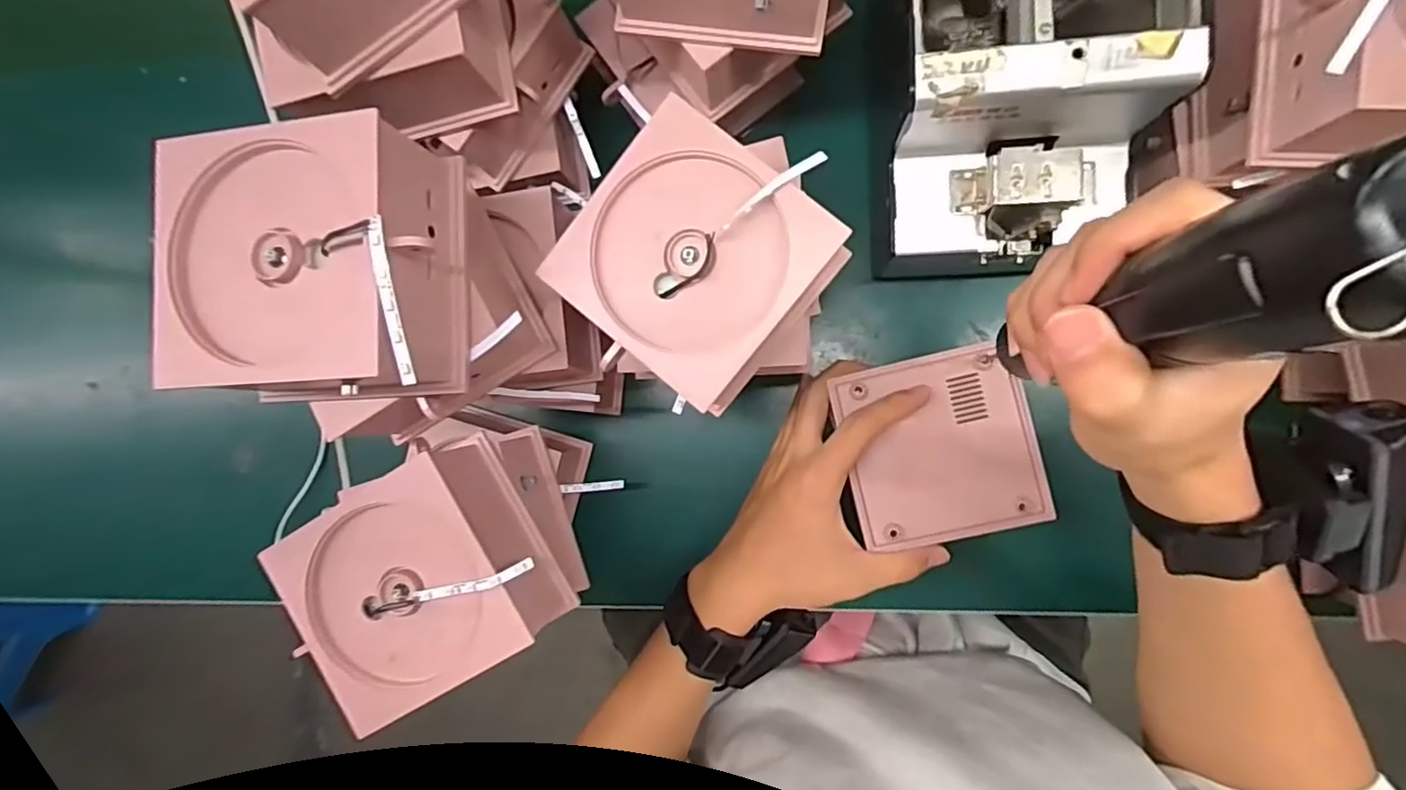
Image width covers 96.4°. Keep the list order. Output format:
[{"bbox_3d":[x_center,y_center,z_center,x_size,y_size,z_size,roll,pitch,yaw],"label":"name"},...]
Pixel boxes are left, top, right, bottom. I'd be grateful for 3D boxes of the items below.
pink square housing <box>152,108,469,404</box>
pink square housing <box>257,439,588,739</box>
[{"bbox_3d":[-0.162,-0.052,0.266,0.111,0.057,0.106,-2,88,8],"label":"pink square housing"},{"bbox_3d":[-0.142,0.094,0.320,0.109,0.052,0.103,-31,85,6],"label":"pink square housing"}]

